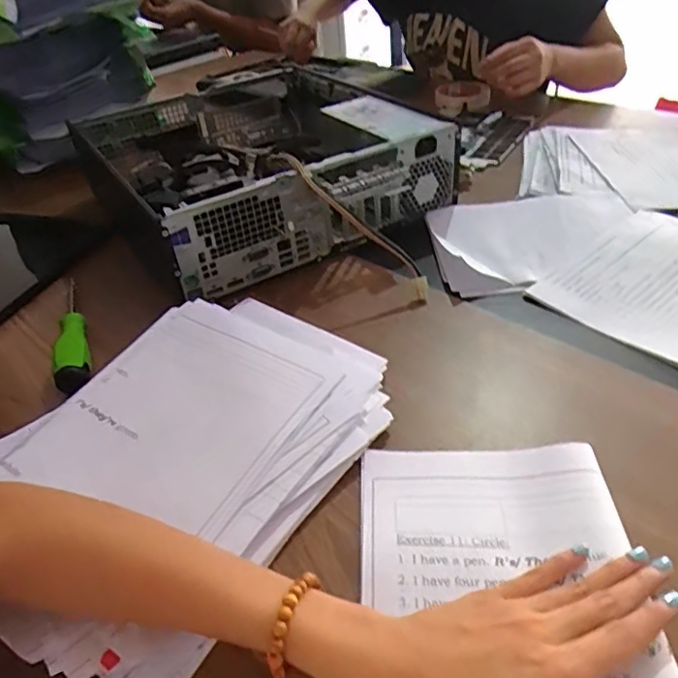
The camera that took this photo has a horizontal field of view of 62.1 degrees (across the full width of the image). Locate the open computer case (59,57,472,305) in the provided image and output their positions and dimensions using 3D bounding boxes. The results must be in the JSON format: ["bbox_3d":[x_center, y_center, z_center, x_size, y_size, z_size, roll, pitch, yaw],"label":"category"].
[{"bbox_3d":[-0.112,-0.231,0.705,0.342,0.096,0.445,-22,40,-20],"label":"open computer case"}]

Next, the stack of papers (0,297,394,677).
[{"bbox_3d":[-0.097,0.065,0.390,0.204,0.036,0.262,20,45,30],"label":"stack of papers"}]

